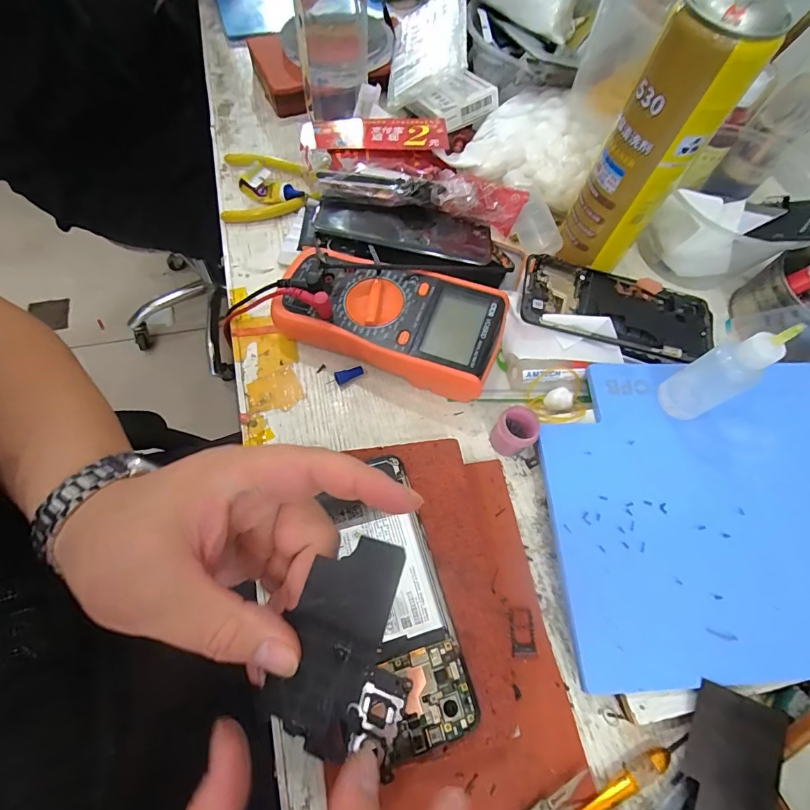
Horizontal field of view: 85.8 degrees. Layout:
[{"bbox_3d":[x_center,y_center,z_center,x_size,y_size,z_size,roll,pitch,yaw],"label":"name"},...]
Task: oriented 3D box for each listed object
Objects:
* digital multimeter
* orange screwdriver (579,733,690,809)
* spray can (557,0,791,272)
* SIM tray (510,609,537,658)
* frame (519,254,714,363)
[{"bbox_3d":[-0.015,-0.070,0.350,0.178,0.048,0.087,19,66,5],"label":"digital multimeter"},{"bbox_3d":[0.120,0.220,0.247,0.109,0.016,0.012,-21,68,-14],"label":"orange screwdriver"},{"bbox_3d":[0.177,-0.190,0.315,0.059,0.196,0.056,2,65,-4],"label":"spray can"},{"bbox_3d":[0.076,0.146,0.279,0.015,0.004,0.028,2,65,-4],"label":"SIM tray"},{"bbox_3d":[0.182,-0.081,0.375,0.163,0.012,0.081,18,62,3],"label":"frame"}]

